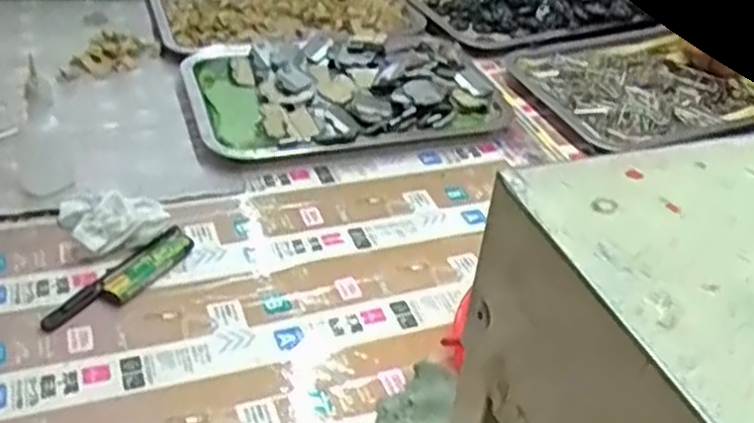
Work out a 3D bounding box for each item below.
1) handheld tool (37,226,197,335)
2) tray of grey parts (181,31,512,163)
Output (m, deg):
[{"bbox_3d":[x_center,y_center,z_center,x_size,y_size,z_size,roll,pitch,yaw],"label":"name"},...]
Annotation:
[{"bbox_3d":[-0.183,0.049,0.574,0.032,0.008,0.128,23,42,24],"label":"handheld tool"},{"bbox_3d":[-0.032,-0.134,0.810,0.309,0.030,0.218,-9,39,-15],"label":"tray of grey parts"}]

